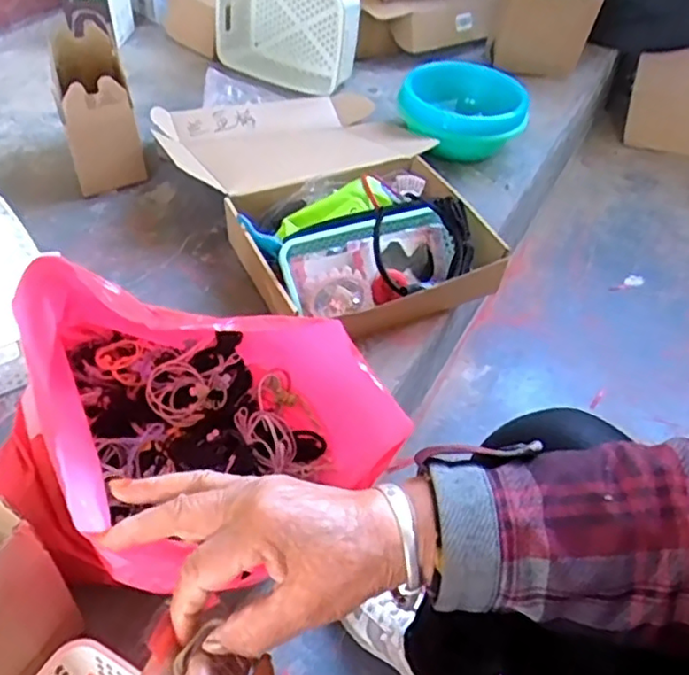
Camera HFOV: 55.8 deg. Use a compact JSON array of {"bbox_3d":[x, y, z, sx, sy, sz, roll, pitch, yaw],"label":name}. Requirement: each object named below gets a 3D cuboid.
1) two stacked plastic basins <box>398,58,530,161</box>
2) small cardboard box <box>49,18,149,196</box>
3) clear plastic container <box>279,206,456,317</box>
[{"bbox_3d":[0.203,-0.406,1.182,0.192,0.115,0.200,2,46,-2],"label":"two stacked plastic basins"},{"bbox_3d":[-0.413,-0.373,1.075,0.107,0.179,0.215,-16,49,-19],"label":"small cardboard box"},{"bbox_3d":[0.040,-0.099,0.866,0.251,0.070,0.121,-18,50,-21],"label":"clear plastic container"}]

